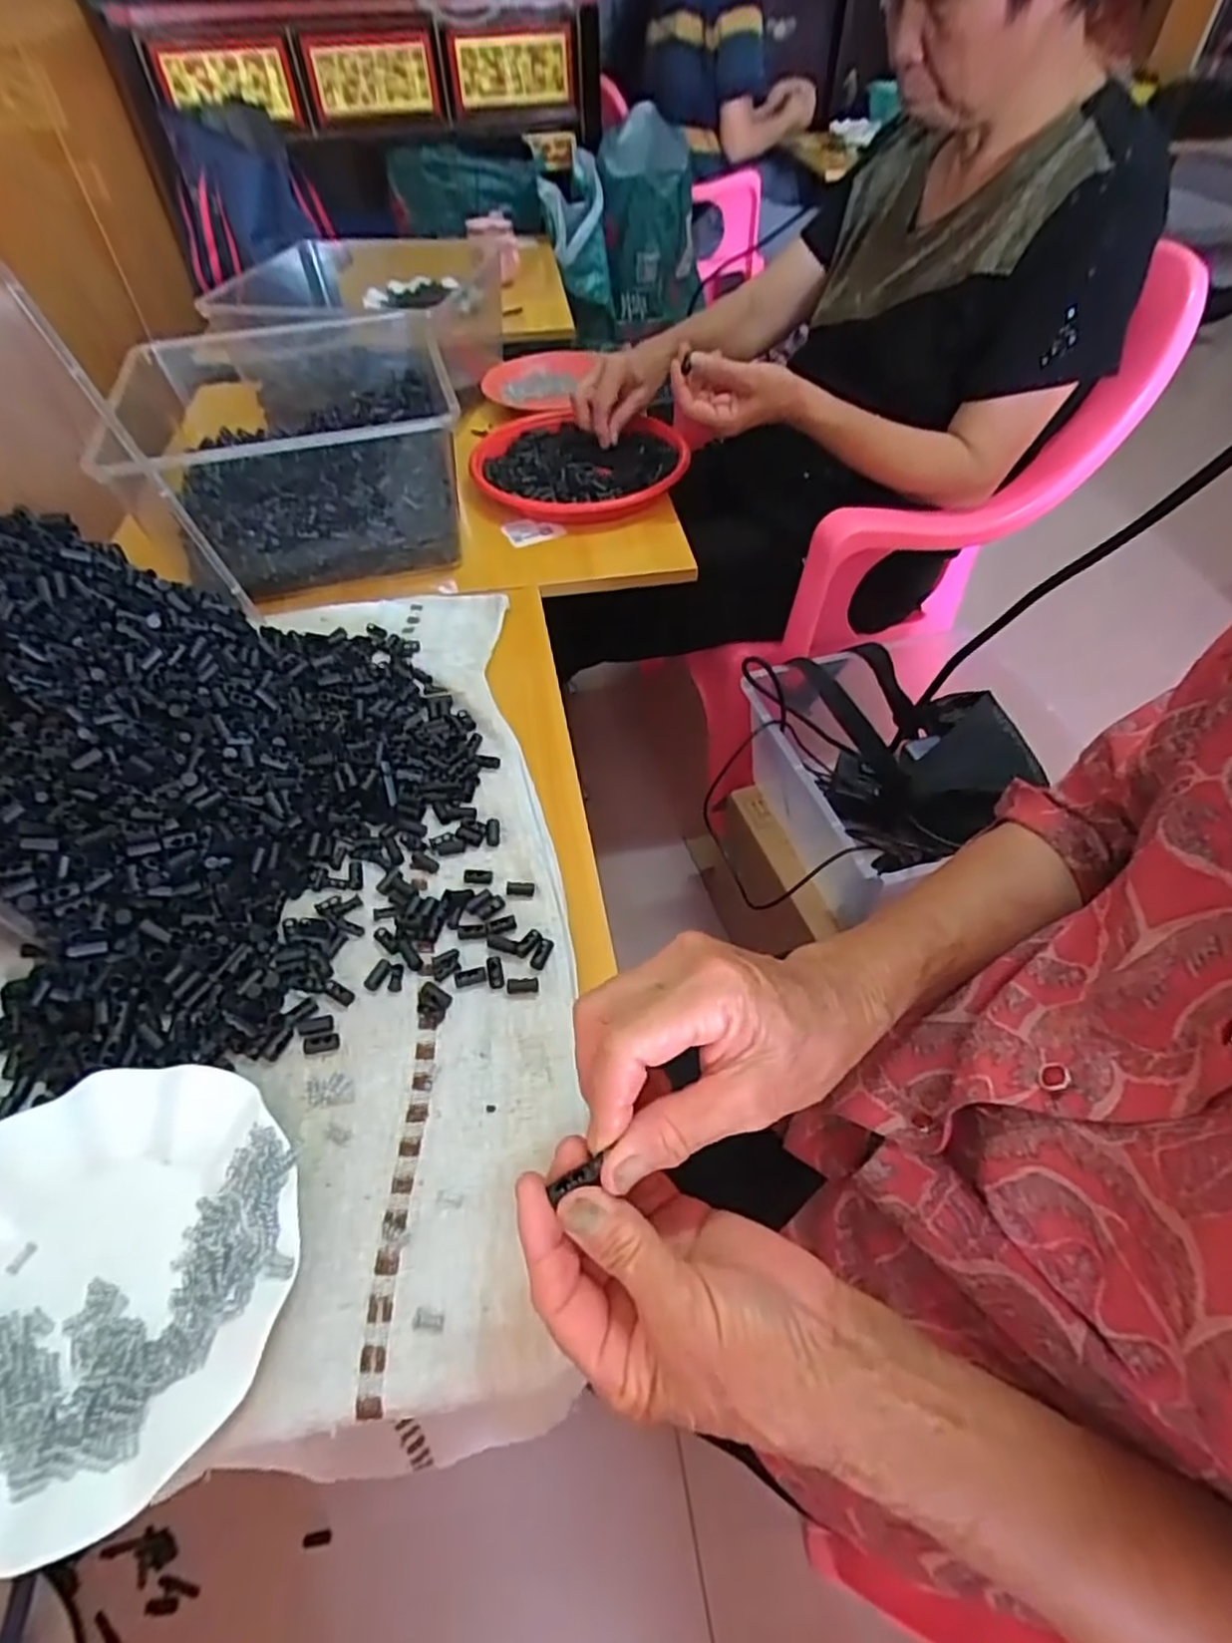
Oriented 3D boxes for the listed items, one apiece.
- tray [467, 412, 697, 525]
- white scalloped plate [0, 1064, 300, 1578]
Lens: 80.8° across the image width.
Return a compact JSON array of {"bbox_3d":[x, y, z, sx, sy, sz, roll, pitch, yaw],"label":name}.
[{"bbox_3d":[-0.044,-0.406,0.823,0.244,0.040,0.223,0,51,1],"label":"tray"},{"bbox_3d":[-0.238,0.208,0.329,0.179,0.020,0.178,0,51,1],"label":"white scalloped plate"}]

